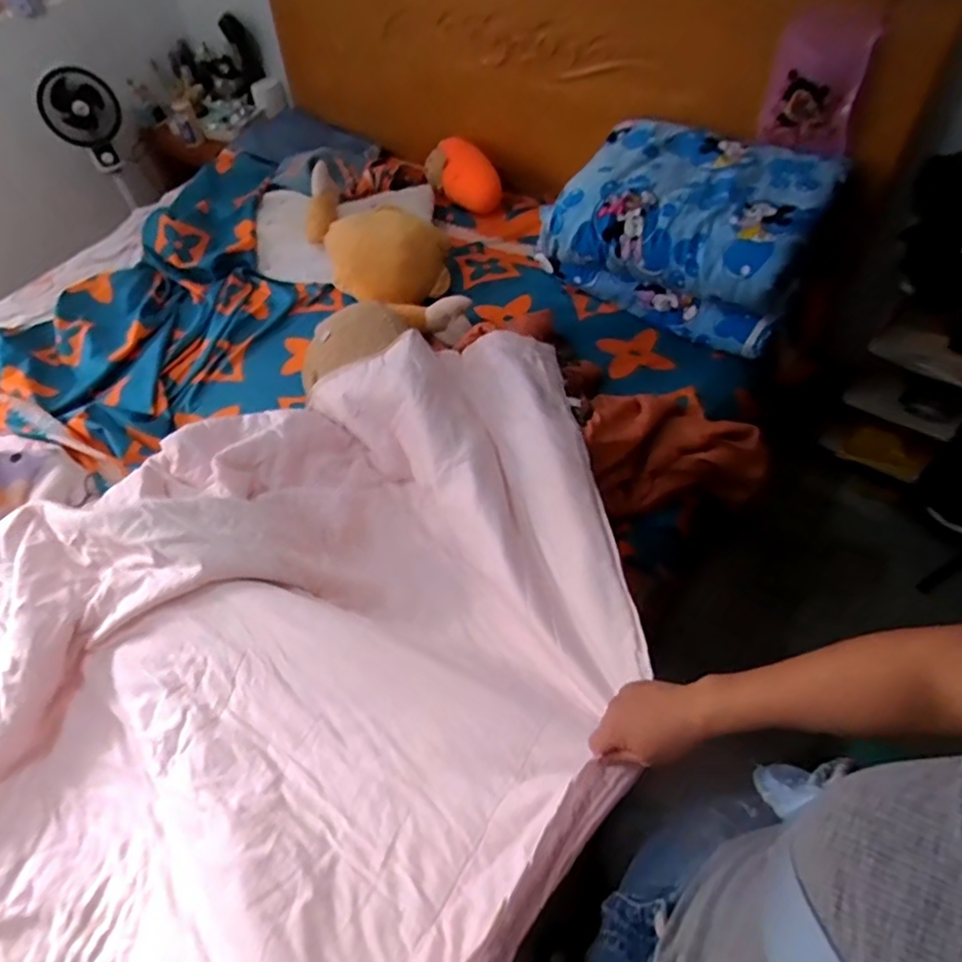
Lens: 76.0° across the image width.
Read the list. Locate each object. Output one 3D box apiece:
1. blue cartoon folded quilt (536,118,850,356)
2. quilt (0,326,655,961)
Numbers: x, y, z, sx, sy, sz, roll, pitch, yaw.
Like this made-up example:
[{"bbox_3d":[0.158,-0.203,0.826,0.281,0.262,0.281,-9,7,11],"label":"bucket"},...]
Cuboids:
[{"bbox_3d":[0.449,-0.557,1.354,0.508,0.244,0.450,25,58,21],"label":"blue cartoon folded quilt"},{"bbox_3d":[-0.251,0.124,0.861,0.944,0.289,1.094,25,58,21],"label":"quilt"}]

